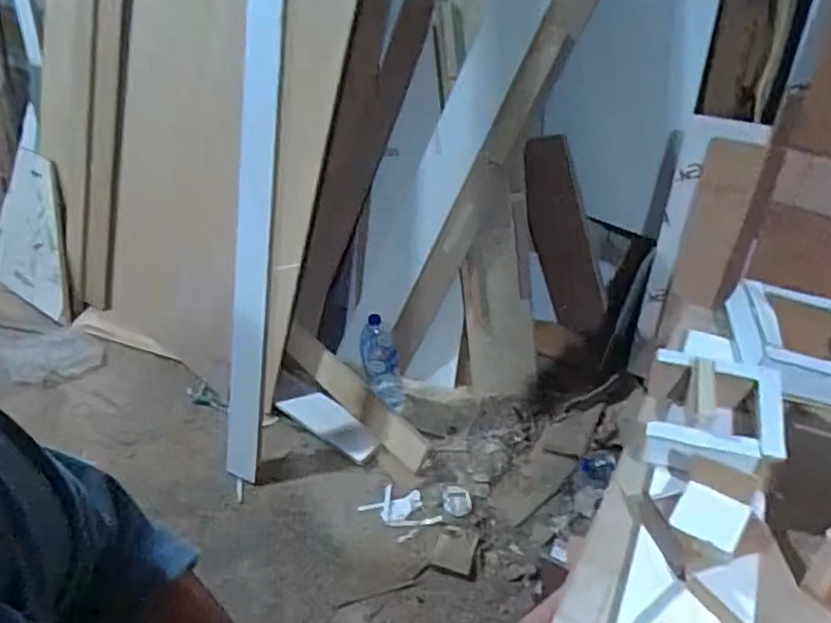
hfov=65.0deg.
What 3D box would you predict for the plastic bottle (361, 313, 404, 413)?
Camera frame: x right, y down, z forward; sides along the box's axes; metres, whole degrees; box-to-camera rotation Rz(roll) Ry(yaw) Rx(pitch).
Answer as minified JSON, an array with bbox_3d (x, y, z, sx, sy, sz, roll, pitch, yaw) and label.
[{"bbox_3d":[-0.083,0.122,1.616,0.084,0.265,0.076,-16,16,-14],"label":"plastic bottle"}]

